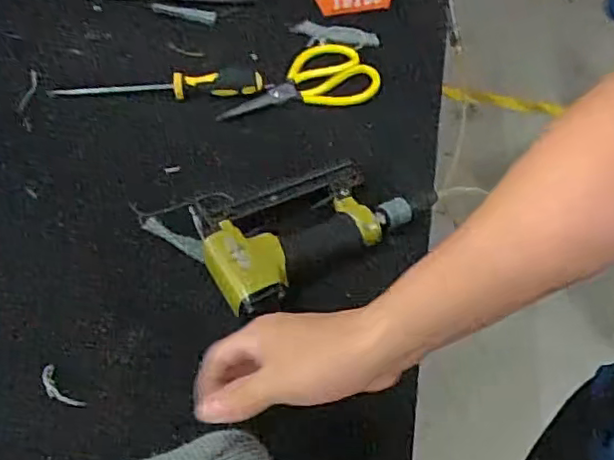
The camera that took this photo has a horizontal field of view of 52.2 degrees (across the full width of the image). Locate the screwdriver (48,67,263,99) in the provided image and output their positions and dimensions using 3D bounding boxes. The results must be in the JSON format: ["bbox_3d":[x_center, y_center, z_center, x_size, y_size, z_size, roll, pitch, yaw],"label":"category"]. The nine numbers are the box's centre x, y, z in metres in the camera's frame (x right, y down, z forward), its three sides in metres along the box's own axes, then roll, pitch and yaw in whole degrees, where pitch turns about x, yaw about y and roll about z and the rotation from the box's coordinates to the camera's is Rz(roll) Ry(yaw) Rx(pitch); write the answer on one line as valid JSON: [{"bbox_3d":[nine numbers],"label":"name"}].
[{"bbox_3d":[-0.178,-0.176,0.758,0.244,0.030,0.032,-1,53,-5],"label":"screwdriver"}]

